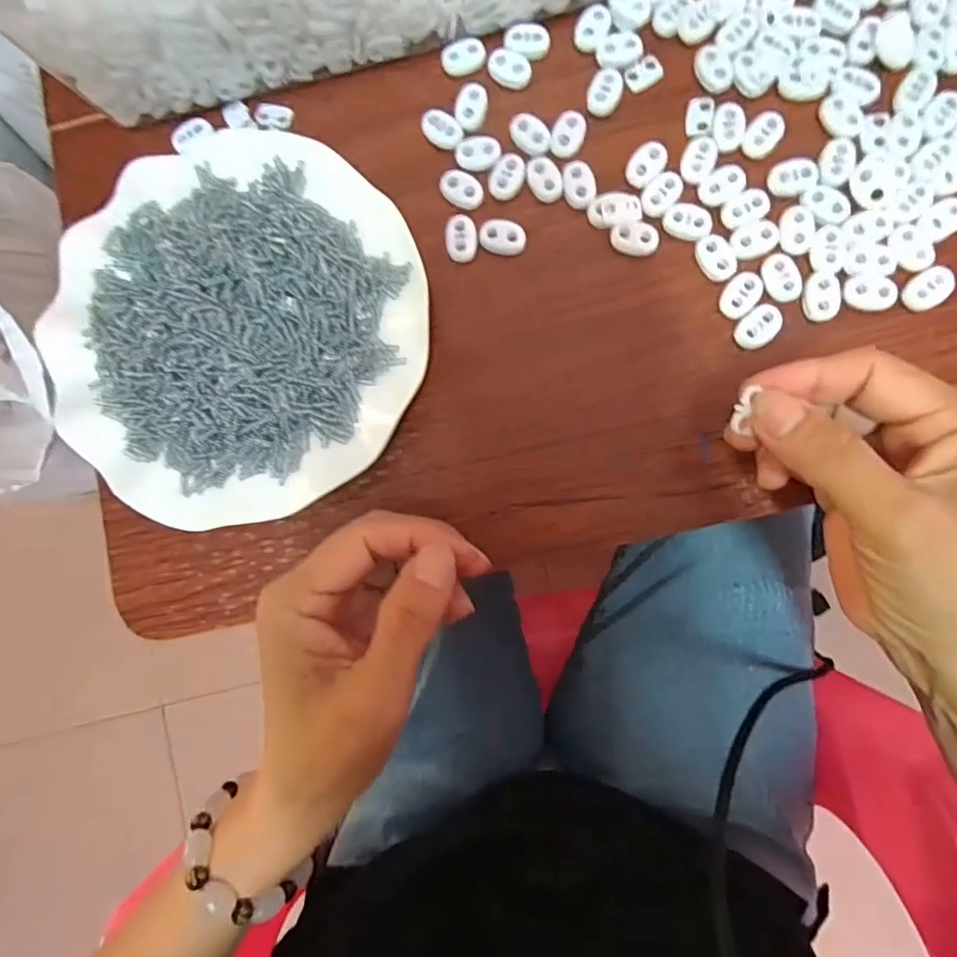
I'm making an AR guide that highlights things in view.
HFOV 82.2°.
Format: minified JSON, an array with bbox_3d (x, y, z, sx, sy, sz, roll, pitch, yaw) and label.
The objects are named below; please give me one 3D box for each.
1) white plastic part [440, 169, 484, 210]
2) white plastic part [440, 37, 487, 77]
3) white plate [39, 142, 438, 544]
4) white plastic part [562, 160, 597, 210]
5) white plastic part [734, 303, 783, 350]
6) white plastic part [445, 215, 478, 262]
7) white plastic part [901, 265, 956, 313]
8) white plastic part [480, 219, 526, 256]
[{"bbox_3d":[-0.009,-0.146,0.276,0.023,0.004,0.017,33,89,6],"label":"white plastic part"},{"bbox_3d":[-0.008,-0.218,0.283,0.023,0.004,0.016,-23,84,3],"label":"white plastic part"},{"bbox_3d":[-0.116,-0.075,0.264,0.175,0.024,0.184,0,86,5],"label":"white plate"},{"bbox_3d":[0.050,-0.146,0.271,0.016,0.004,0.025,-10,85,4],"label":"white plastic part"},{"bbox_3d":[0.132,-0.072,0.257,0.016,0.004,0.024,40,90,6],"label":"white plastic part"},{"bbox_3d":[-0.009,-0.121,0.274,0.016,0.004,0.023,-11,85,4],"label":"white plastic part"},{"bbox_3d":[0.207,-0.087,0.251,0.023,0.005,0.015,-39,84,1],"label":"white plastic part"},{"bbox_3d":[0.012,-0.121,0.272,0.023,0.004,0.017,14,87,6],"label":"white plastic part"}]

